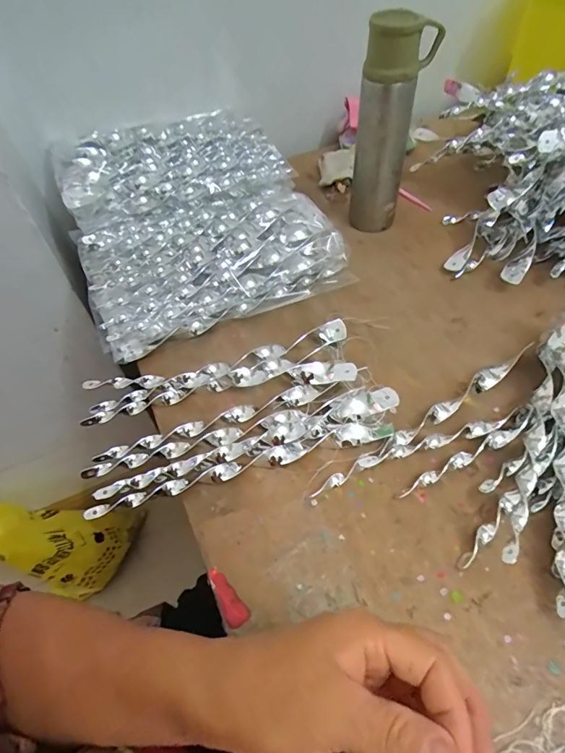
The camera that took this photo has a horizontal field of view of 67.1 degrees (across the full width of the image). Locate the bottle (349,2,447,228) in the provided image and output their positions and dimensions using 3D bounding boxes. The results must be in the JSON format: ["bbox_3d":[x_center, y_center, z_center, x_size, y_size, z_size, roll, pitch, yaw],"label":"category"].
[{"bbox_3d":[0.137,-0.315,0.556,0.071,0.239,0.064,16,54,15],"label":"bottle"}]

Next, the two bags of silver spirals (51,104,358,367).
[{"bbox_3d":[-0.120,-0.222,0.570,0.310,0.105,0.343,-22,54,-13],"label":"two bags of silver spirals"}]

